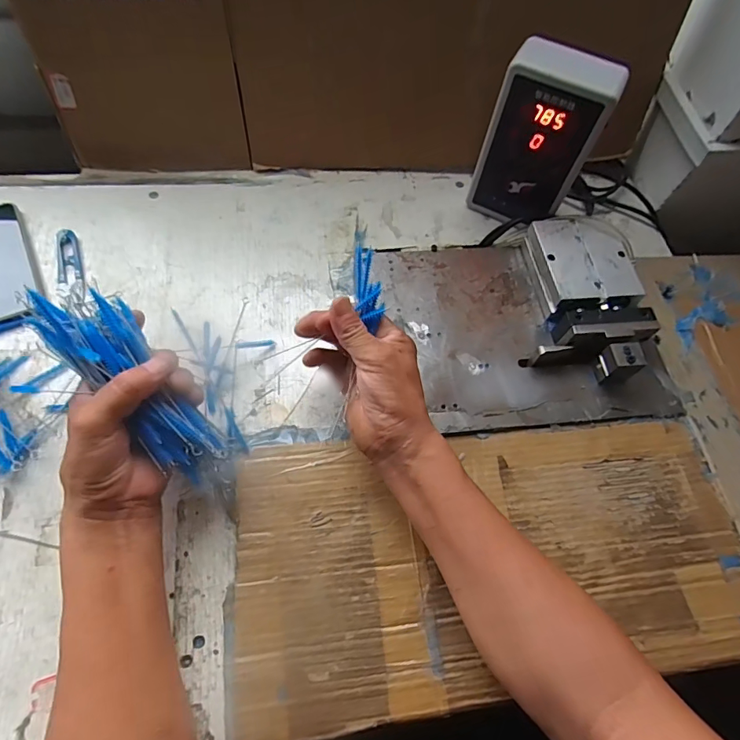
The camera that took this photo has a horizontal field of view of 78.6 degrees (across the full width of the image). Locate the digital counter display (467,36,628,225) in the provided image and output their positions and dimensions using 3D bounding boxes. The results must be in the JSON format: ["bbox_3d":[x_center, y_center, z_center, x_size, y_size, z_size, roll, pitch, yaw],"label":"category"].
[{"bbox_3d":[0.184,-0.247,0.505,0.109,0.179,0.058,23,64,8],"label":"digital counter display"}]

